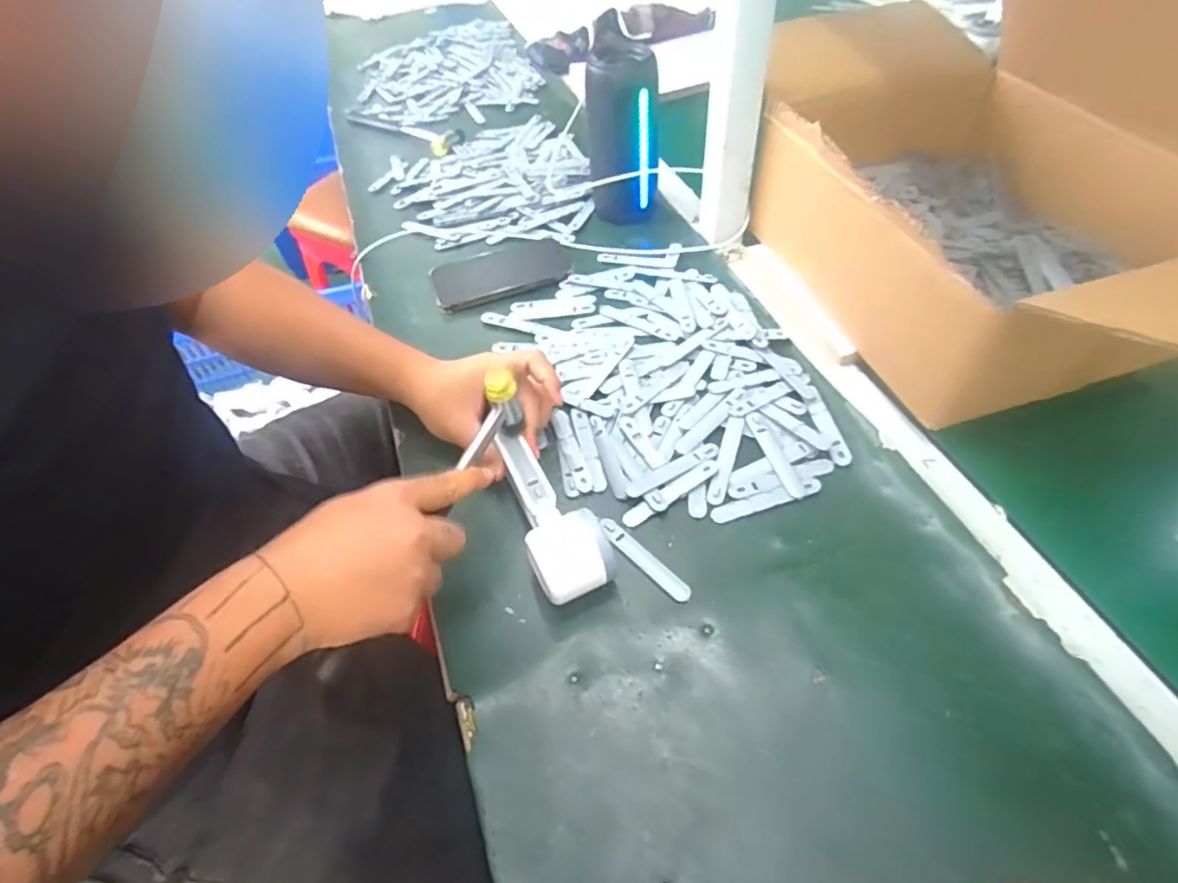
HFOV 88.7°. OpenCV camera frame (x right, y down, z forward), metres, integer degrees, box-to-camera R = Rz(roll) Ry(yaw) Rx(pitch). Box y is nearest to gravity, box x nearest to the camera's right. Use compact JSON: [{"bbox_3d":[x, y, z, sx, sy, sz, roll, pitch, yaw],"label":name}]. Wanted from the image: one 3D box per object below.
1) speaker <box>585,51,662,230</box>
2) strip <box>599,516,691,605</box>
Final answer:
[{"bbox_3d":[0.041,-0.361,0.726,0.086,0.184,0.072,1,52,6],"label":"speaker"},{"bbox_3d":[0.042,0.092,0.475,0.016,0.004,0.092,-33,57,-29],"label":"strip"}]

